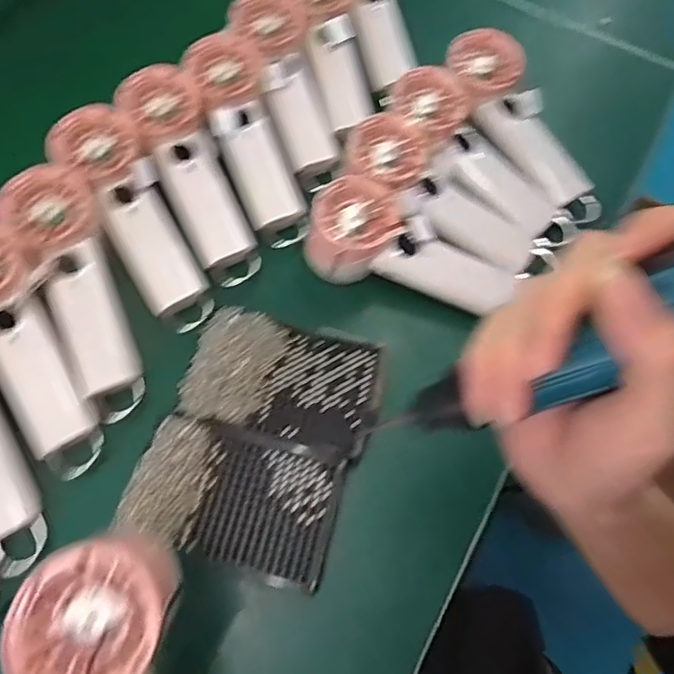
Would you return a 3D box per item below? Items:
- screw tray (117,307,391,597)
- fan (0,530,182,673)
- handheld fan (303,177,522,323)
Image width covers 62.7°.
[{"bbox_3d":[-0.053,0.067,0.389,0.133,0.020,0.169,18,68,5],"label":"screw tray"},{"bbox_3d":[-0.100,0.162,0.239,0.068,0.029,0.145,-7,80,-5],"label":"fan"},{"bbox_3d":[0.055,-0.065,0.444,0.165,0.057,0.068,22,67,-9],"label":"handheld fan"}]

